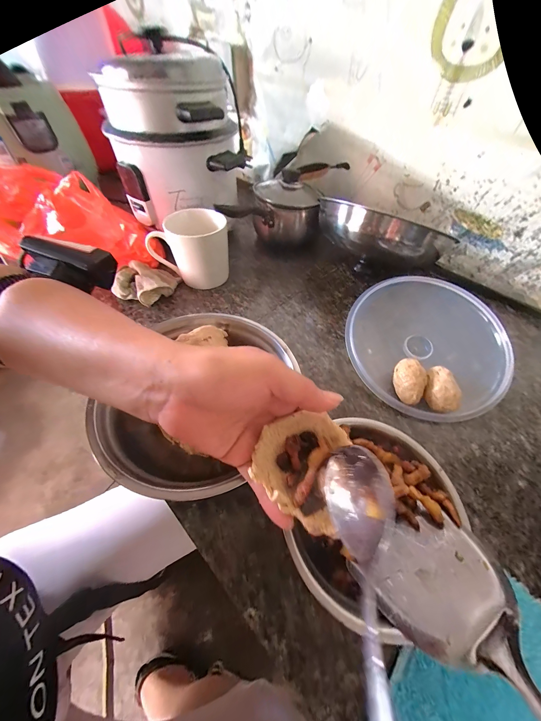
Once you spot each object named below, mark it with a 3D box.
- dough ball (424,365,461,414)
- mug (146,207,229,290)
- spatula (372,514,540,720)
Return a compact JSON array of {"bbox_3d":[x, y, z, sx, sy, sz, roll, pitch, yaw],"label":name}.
[{"bbox_3d":[0.208,0.037,0.305,0.034,0.031,0.051,16,54,10],"label":"dough ball"},{"bbox_3d":[-0.130,-0.191,0.424,0.116,0.102,0.080,18,54,11],"label":"mug"},{"bbox_3d":[0.171,0.215,0.148,0.084,0.063,0.239,-33,62,-24],"label":"spatula"}]

